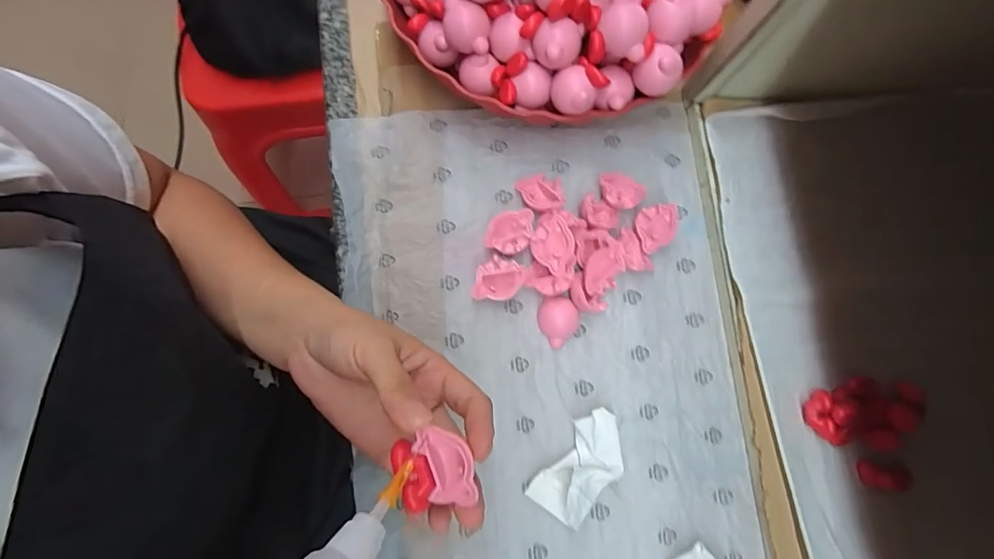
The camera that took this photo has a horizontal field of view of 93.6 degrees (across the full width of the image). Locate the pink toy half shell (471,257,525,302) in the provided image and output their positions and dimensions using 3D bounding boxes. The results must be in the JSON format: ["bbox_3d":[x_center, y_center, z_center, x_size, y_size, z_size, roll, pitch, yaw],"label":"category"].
[{"bbox_3d":[0.001,0.001,0.309,0.030,0.012,0.028,12,80,-2],"label":"pink toy half shell"}]

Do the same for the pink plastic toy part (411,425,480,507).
[{"bbox_3d":[-0.022,0.080,0.202,0.022,0.006,0.032,-13,80,-4],"label":"pink plastic toy part"}]

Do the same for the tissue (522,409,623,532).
[{"bbox_3d":[0.054,0.116,0.289,0.040,0.024,0.071,34,80,2],"label":"tissue"}]

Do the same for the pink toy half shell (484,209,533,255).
[{"bbox_3d":[0.008,-0.032,0.315,0.030,0.010,0.031,6,80,-3],"label":"pink toy half shell"}]

